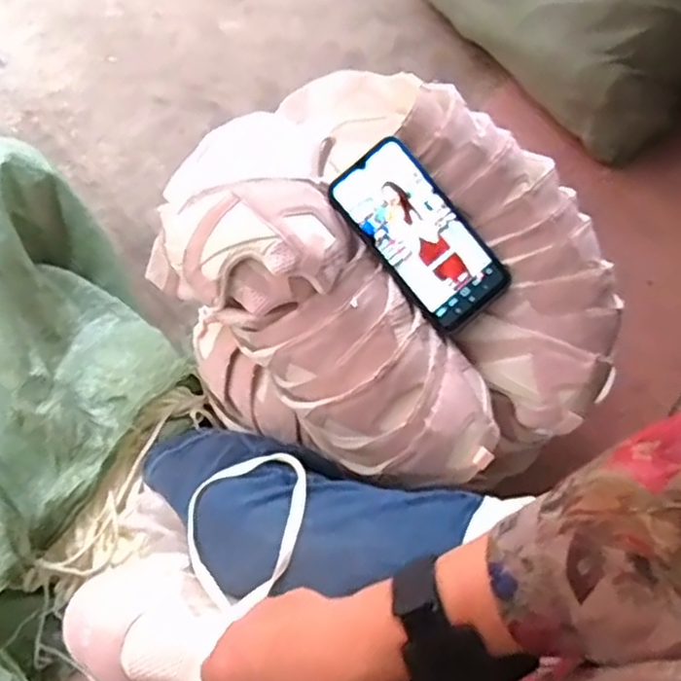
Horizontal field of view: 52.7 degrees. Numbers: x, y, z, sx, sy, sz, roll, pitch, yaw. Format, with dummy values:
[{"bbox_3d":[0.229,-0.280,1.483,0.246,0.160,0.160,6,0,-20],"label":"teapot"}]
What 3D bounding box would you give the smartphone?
[{"bbox_3d":[0.070,-0.089,0.587,0.077,0.011,0.165,-42,96,0],"label":"smartphone"}]

